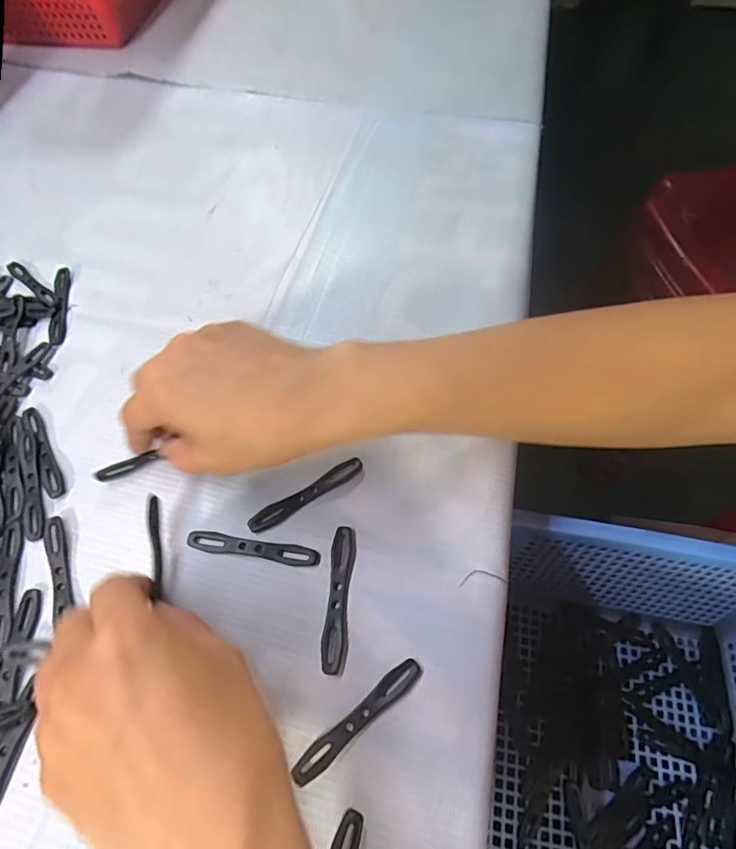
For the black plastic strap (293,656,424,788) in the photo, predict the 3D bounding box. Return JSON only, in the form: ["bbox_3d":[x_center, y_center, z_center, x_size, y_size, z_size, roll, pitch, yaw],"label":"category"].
[{"bbox_3d":[-0.003,0.130,0.222,0.067,0.004,0.010,-35,66,-17],"label":"black plastic strap"}]

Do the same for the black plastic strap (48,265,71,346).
[{"bbox_3d":[-0.216,-0.084,0.351,0.010,0.005,0.068,-10,61,-5],"label":"black plastic strap"}]

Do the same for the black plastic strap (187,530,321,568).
[{"bbox_3d":[-0.060,0.064,0.261,0.070,0.004,0.011,8,61,6],"label":"black plastic strap"}]

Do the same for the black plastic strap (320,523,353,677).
[{"bbox_3d":[-0.015,0.085,0.249,0.011,0.004,0.069,3,61,3],"label":"black plastic strap"}]

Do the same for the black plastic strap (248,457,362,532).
[{"bbox_3d":[-0.034,0.038,0.275,0.068,0.004,0.011,-29,64,-14],"label":"black plastic strap"}]

